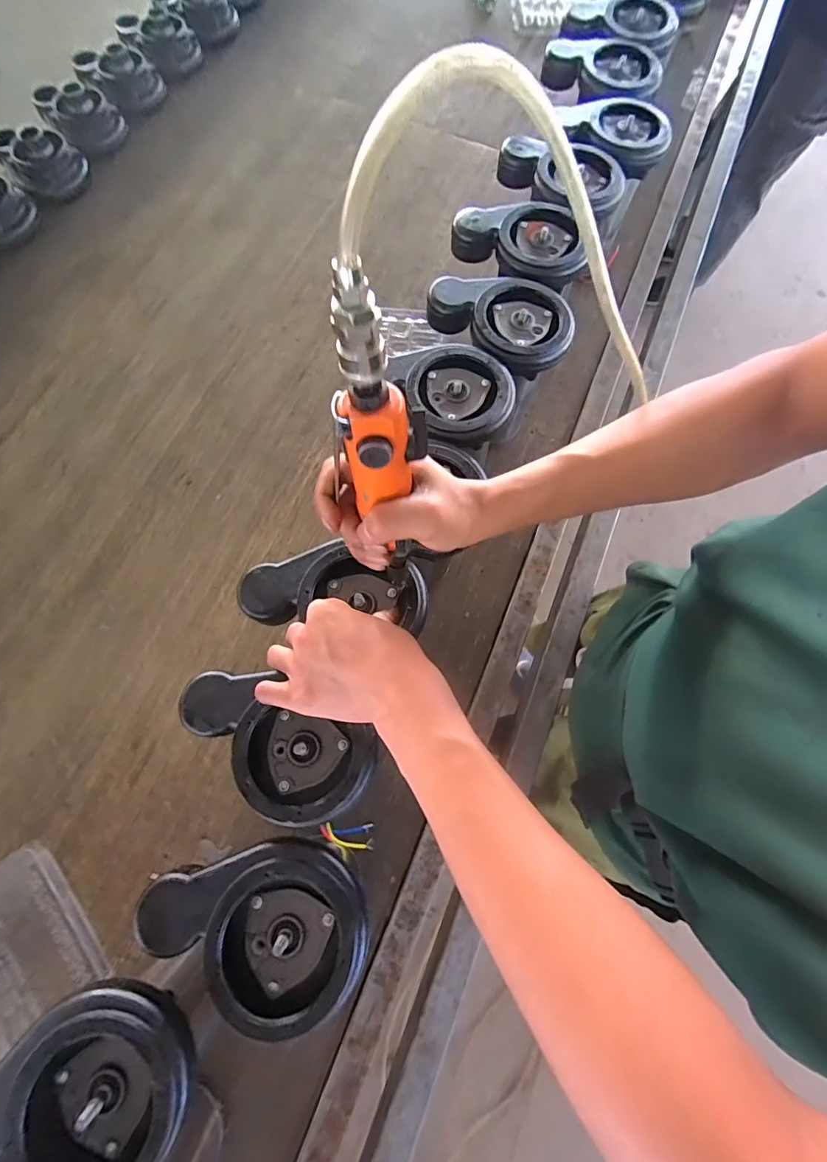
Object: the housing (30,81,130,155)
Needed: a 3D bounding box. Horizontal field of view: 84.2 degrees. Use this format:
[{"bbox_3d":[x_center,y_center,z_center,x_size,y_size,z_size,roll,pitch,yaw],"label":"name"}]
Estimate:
[{"bbox_3d":[-0.594,-0.834,0.829,0.125,0.059,0.094,-30,76,-10],"label":"housing"}]

